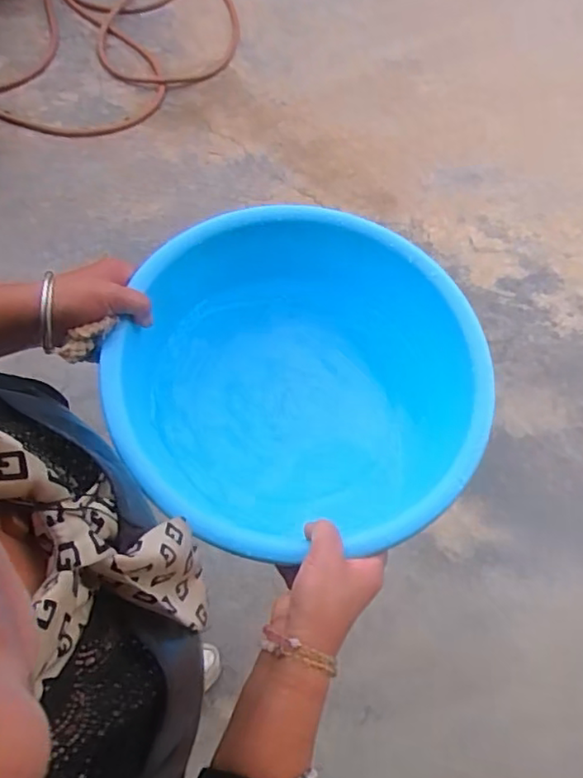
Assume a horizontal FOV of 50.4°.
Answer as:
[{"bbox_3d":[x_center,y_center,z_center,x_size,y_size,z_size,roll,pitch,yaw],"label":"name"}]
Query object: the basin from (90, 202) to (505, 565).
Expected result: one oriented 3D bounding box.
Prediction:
[{"bbox_3d":[0.017,0.010,0.627,0.324,0.179,0.327,2,60,-3],"label":"basin"}]

